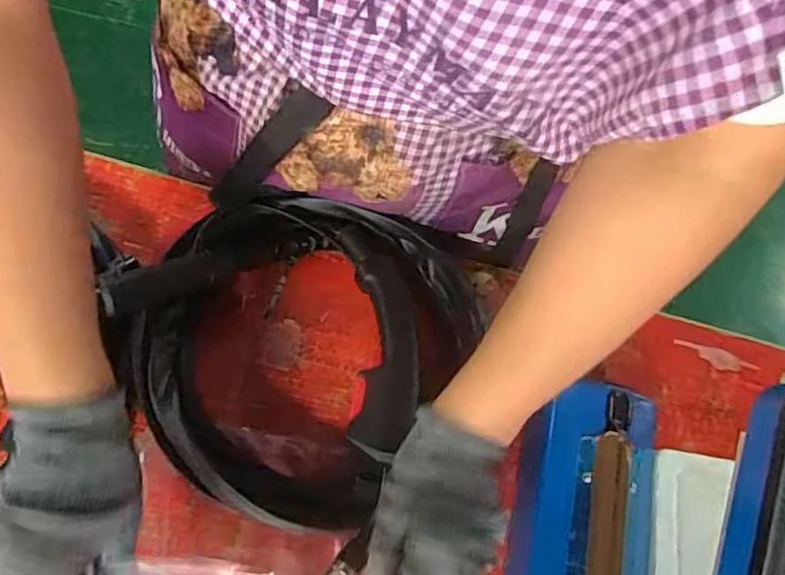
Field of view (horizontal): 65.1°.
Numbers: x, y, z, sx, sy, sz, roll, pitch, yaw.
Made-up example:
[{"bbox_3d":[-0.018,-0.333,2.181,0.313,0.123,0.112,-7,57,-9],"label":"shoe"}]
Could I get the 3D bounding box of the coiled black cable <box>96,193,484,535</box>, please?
[{"bbox_3d":[-0.067,0.040,0.468,0.224,0.077,0.224,1,67,-2],"label":"coiled black cable"}]

